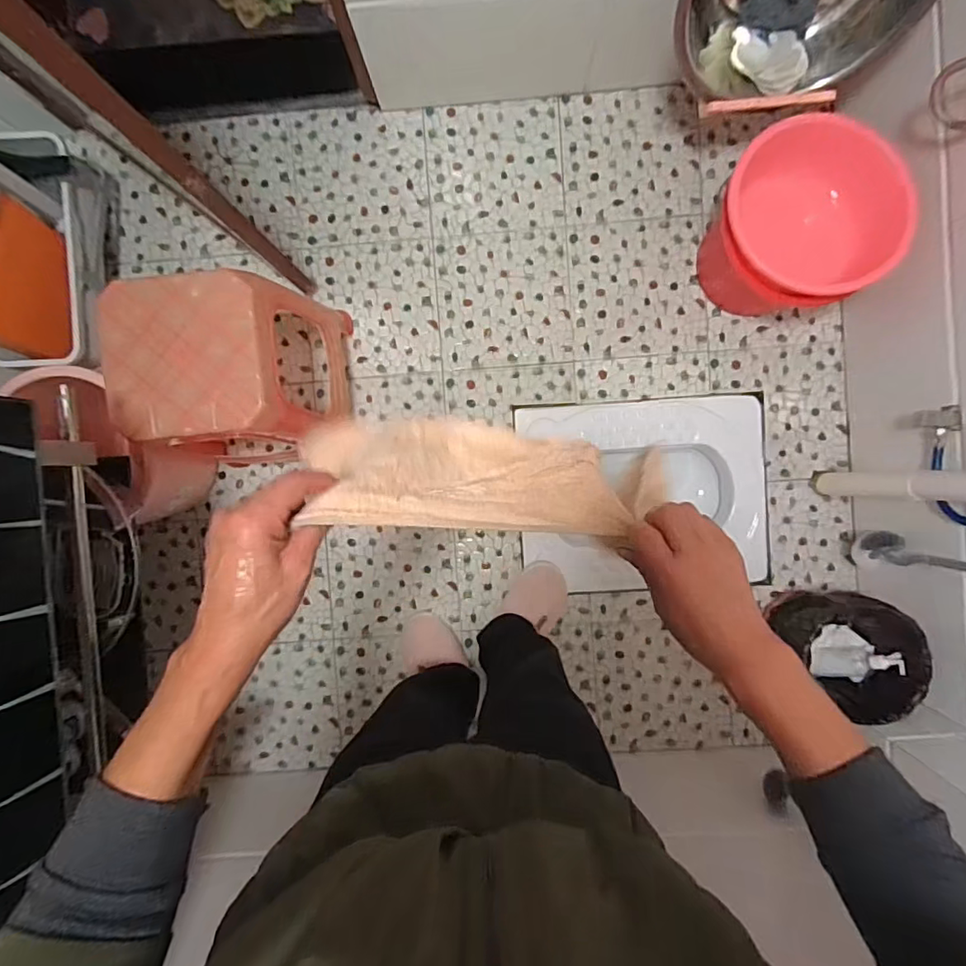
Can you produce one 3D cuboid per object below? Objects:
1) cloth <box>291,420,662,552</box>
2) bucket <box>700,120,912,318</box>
[{"bbox_3d":[0.017,-0.007,0.459,0.304,0.170,0.089,6,92,1],"label":"cloth"},{"bbox_3d":[0.574,-0.469,1.070,0.289,0.296,0.290,0,92,1],"label":"bucket"}]

